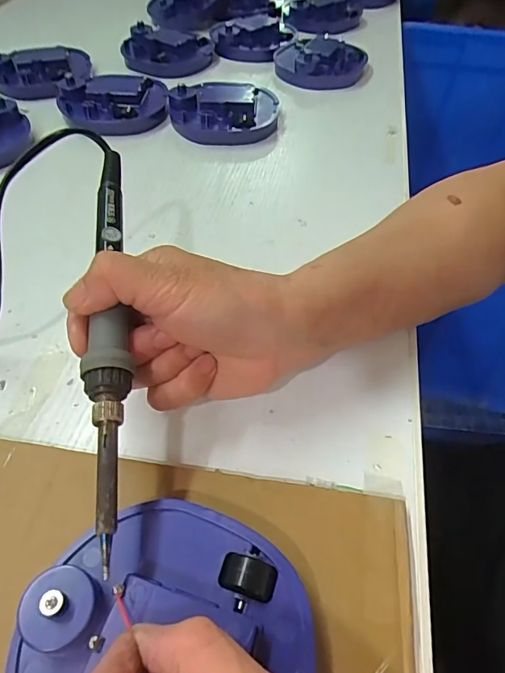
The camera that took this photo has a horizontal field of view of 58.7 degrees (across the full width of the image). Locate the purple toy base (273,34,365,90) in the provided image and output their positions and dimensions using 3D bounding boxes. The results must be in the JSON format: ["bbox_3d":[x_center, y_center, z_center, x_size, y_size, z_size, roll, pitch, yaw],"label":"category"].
[{"bbox_3d":[0.081,-0.333,0.540,0.108,0.034,0.109,9,52,6],"label":"purple toy base"}]

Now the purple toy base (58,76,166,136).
[{"bbox_3d":[-0.140,-0.239,0.456,0.104,0.026,0.094,-14,53,-12],"label":"purple toy base"}]

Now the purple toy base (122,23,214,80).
[{"bbox_3d":[-0.101,-0.341,0.535,0.109,0.030,0.092,-6,52,-6],"label":"purple toy base"}]

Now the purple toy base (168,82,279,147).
[{"bbox_3d":[-0.029,-0.226,0.448,0.106,0.029,0.089,1,51,0],"label":"purple toy base"}]

